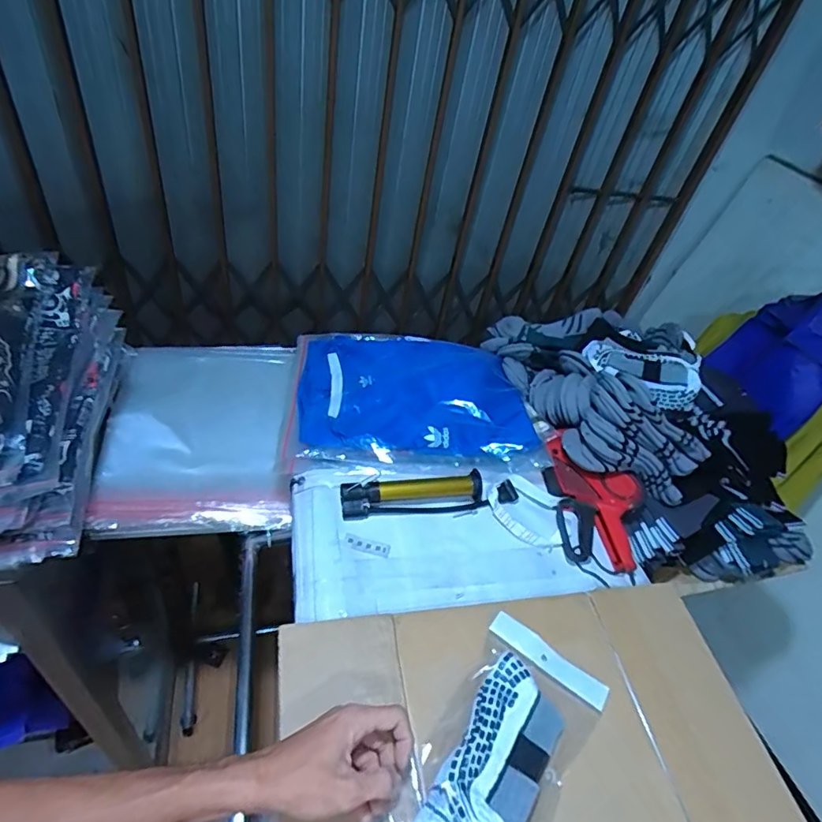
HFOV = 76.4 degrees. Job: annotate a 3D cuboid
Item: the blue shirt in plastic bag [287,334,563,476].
[{"bbox_3d":[0.014,-0.021,0.832,0.378,0.033,0.287,2,47,-6],"label":"blue shirt in plastic bag"}]

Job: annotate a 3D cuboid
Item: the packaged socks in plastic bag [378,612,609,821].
[{"bbox_3d":[0.084,0.333,0.502,0.126,0.035,0.265,33,45,22],"label":"packaged socks in plastic bag"}]

